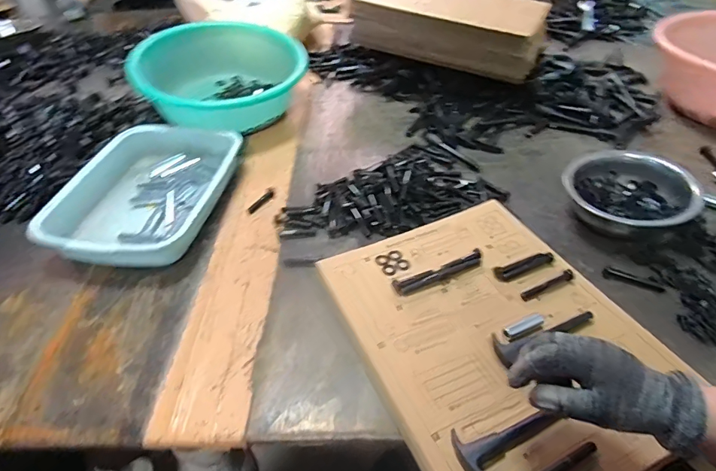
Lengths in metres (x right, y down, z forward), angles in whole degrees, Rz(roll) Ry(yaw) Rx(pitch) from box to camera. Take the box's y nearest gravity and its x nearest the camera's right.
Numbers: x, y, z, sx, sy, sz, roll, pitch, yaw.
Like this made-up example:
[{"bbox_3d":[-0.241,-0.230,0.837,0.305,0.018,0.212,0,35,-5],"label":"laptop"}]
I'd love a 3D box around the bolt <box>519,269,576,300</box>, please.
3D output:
[{"bbox_3d":[0.241,0.062,0.558,0.078,0.007,0.013,-19,46,-16],"label":"bolt"}]

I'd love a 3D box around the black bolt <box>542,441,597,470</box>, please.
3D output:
[{"bbox_3d":[0.187,0.210,0.399,0.072,0.014,0.019,-22,47,-18],"label":"black bolt"}]

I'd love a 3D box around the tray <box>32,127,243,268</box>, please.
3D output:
[{"bbox_3d":[-0.355,-0.082,0.741,0.230,0.062,0.331,5,44,8],"label":"tray"}]

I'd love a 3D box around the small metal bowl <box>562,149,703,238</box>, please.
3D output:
[{"bbox_3d":[0.397,-0.058,0.663,0.165,0.076,0.157,-2,44,2],"label":"small metal bowl"}]

